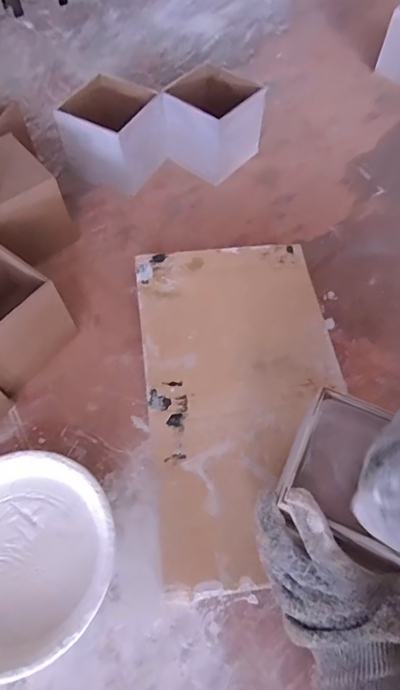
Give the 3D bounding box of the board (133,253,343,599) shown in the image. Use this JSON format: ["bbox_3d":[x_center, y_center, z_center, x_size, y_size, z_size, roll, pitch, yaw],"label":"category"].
[{"bbox_3d":[0.054,0.047,0.490,0.224,0.017,0.391,-7,60,-3],"label":"board"}]

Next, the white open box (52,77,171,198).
[{"bbox_3d":[-0.124,-0.312,0.639,0.121,0.105,0.121,25,63,15],"label":"white open box"}]

